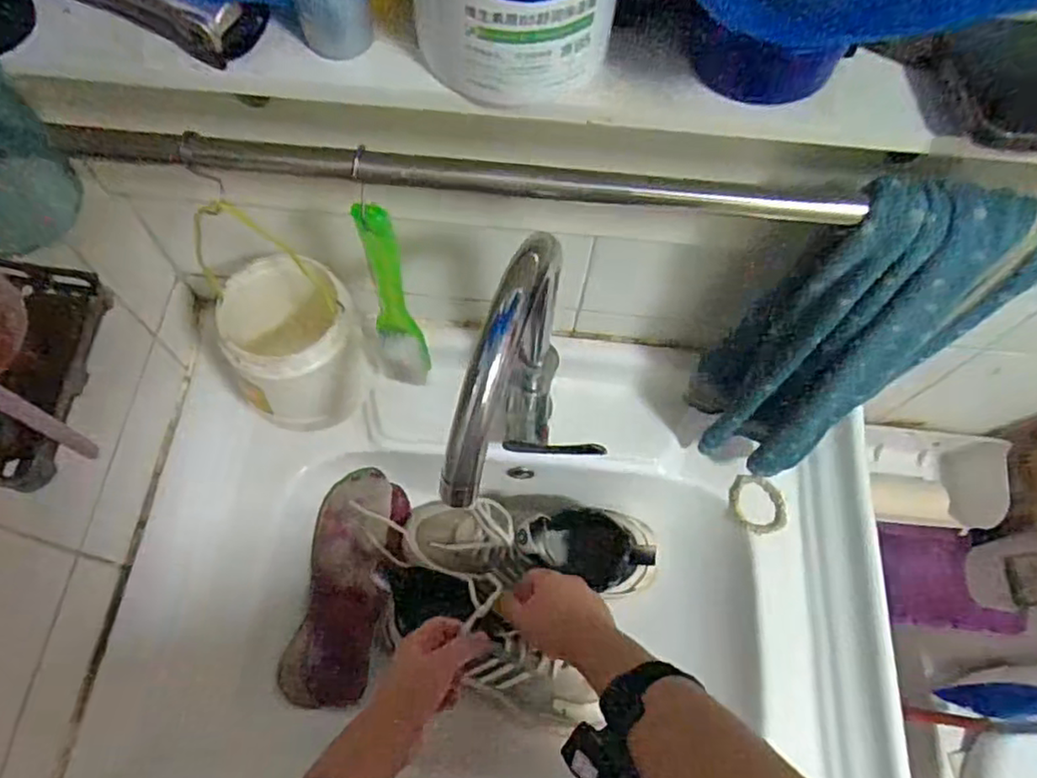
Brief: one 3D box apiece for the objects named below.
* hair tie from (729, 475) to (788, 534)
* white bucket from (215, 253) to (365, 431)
[{"bbox_3d":[0.249,0.120,0.692,0.055,0.010,0.058,-3,73,9],"label":"hair tie"},{"bbox_3d":[-0.197,-0.043,0.590,0.111,0.117,0.127,-22,68,-12],"label":"white bucket"}]

